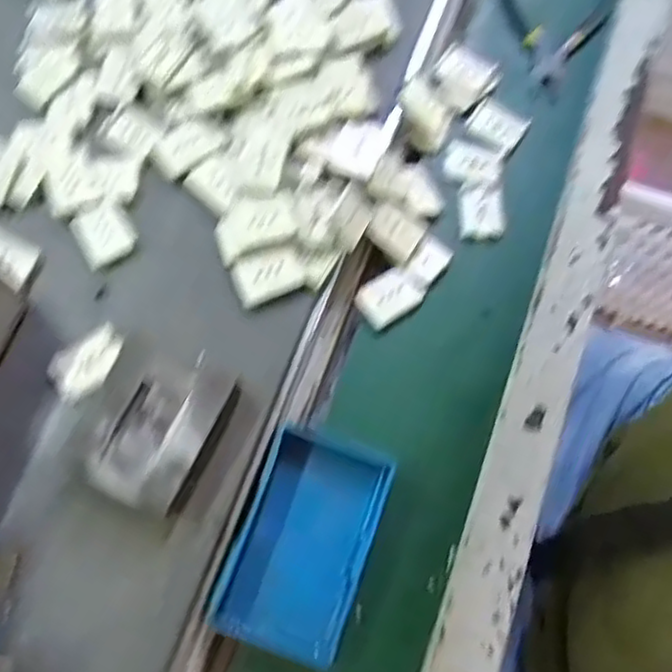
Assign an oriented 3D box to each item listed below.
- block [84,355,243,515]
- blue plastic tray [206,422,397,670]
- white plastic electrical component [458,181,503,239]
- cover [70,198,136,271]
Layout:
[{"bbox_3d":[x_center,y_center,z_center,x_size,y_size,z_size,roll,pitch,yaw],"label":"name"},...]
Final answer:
[{"bbox_3d":[-0.097,0.052,0.392,0.064,0.039,0.080,24,72,6],"label":"block"},{"bbox_3d":[-0.017,0.116,0.401,0.072,0.020,0.116,19,72,4],"label":"blue plastic tray"},{"bbox_3d":[0.099,-0.085,0.482,0.028,0.006,0.041,2,71,-2],"label":"white plastic electrical component"},{"bbox_3d":[-0.141,-0.062,0.428,0.031,0.010,0.034,-29,75,-11],"label":"cover"}]

